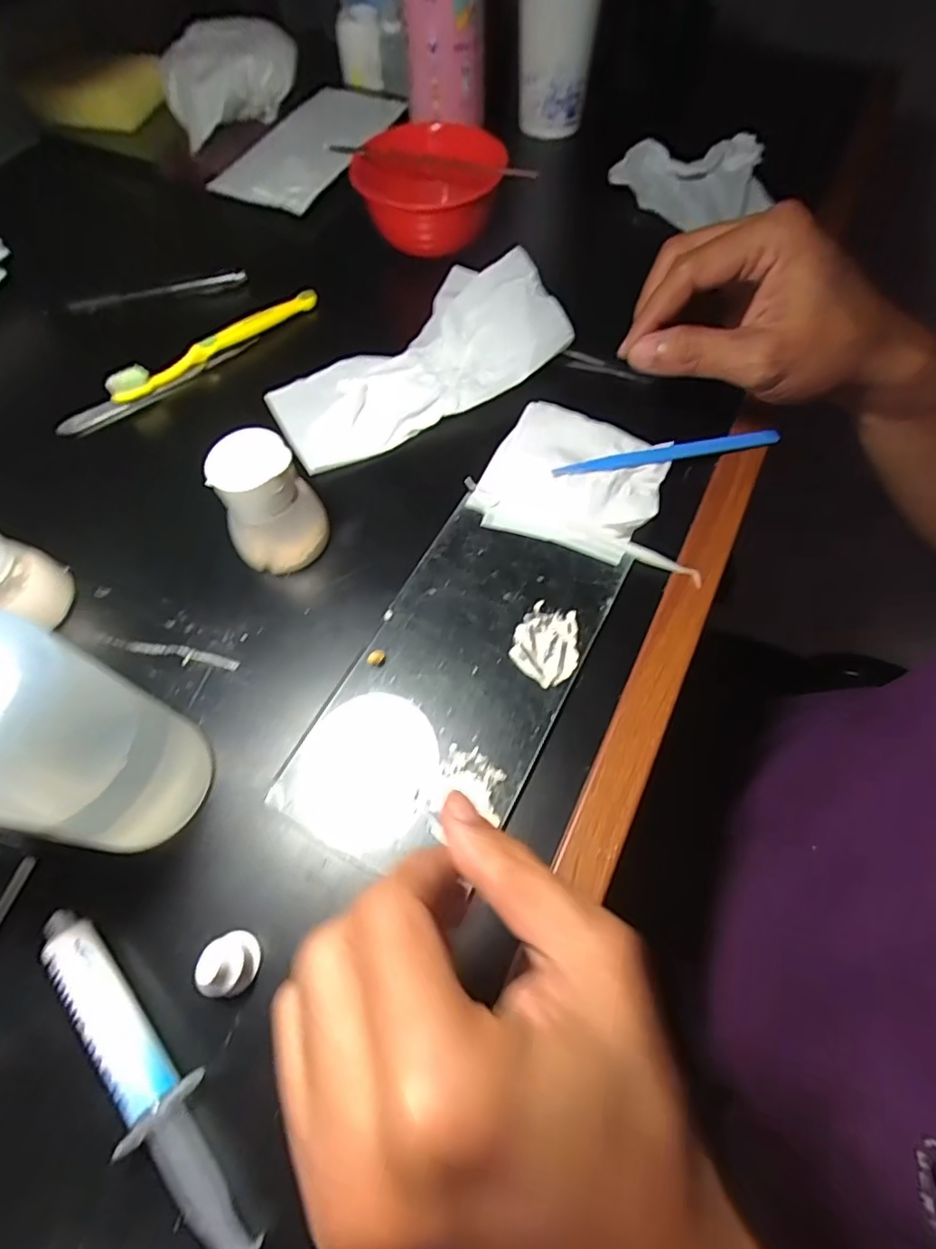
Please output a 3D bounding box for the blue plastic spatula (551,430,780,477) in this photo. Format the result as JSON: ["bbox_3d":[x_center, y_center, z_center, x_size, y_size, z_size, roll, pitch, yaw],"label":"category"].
[{"bbox_3d":[0.118,-0.102,0.332,0.136,0.008,0.010,-11,64,-2],"label":"blue plastic spatula"}]

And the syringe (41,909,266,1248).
[{"bbox_3d":[-0.118,0.163,0.206,0.024,0.017,0.135,-38,68,-14],"label":"syringe"}]

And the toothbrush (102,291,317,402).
[{"bbox_3d":[-0.170,-0.193,0.385,0.154,0.027,0.011,-40,69,-15],"label":"toothbrush"}]

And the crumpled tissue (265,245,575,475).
[{"bbox_3d":[-0.035,-0.169,0.355,0.181,0.039,0.094,-30,66,-11],"label":"crumpled tissue"}]

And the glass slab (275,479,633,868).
[{"bbox_3d":[-0.003,0.025,0.278,0.099,0.008,0.185,24,68,14],"label":"glass slab"}]

